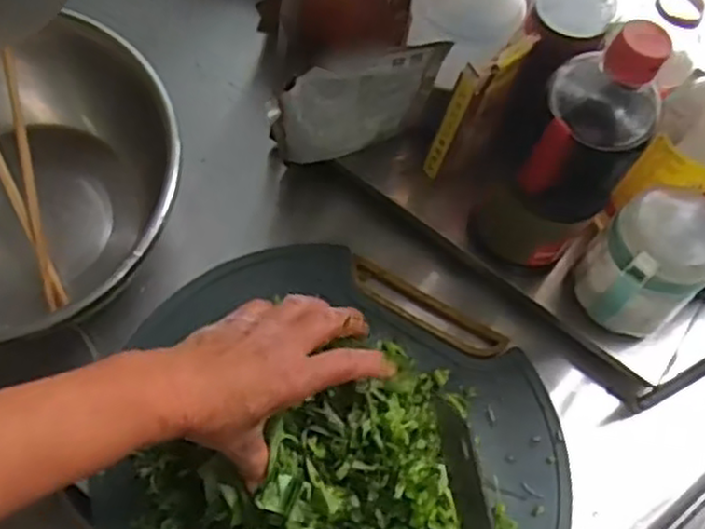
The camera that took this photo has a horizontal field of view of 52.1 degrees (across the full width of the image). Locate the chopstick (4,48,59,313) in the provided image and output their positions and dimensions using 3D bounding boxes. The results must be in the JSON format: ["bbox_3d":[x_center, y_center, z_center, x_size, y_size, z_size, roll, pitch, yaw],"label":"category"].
[{"bbox_3d":[-0.256,-0.064,0.573,0.011,0.010,0.202,-7,97,-6],"label":"chopstick"}]

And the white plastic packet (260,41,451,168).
[{"bbox_3d":[0.002,-0.124,0.572,0.131,0.128,0.020,-12,68,-8],"label":"white plastic packet"}]

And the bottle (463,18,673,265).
[{"bbox_3d":[0.148,-0.073,0.516,0.088,0.206,0.077,39,70,12],"label":"bottle"}]

